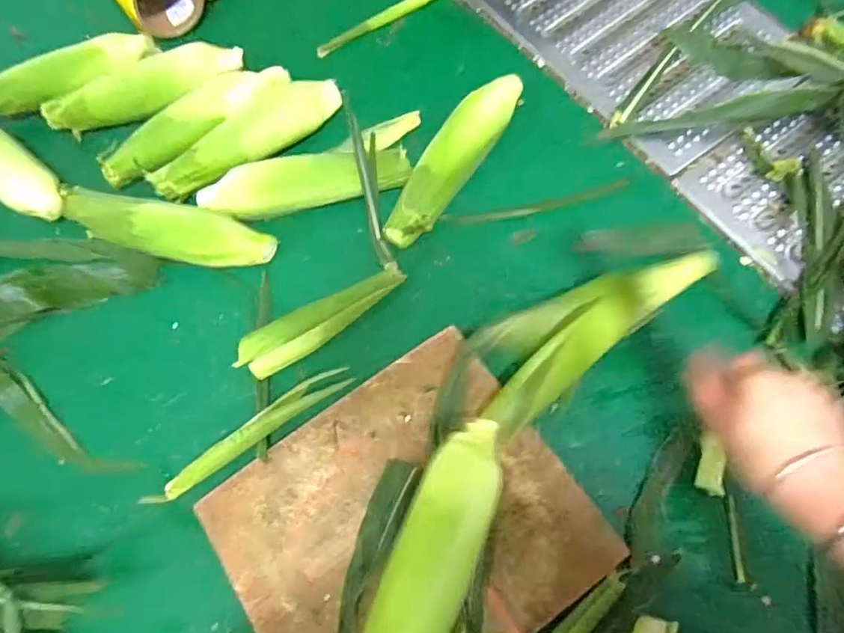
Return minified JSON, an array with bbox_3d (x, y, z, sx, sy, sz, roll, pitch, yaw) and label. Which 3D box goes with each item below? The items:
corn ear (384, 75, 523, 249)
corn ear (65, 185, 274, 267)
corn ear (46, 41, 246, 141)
[{"bbox_3d":[0.039,-0.179,0.579,0.058,0.048,0.241,30,75,12],"label":"corn ear"},{"bbox_3d":[-0.281,-0.093,0.562,0.242,0.042,0.054,13,72,6],"label":"corn ear"},{"bbox_3d":[-0.324,-0.268,0.623,0.228,0.051,0.042,-25,72,-6],"label":"corn ear"}]

